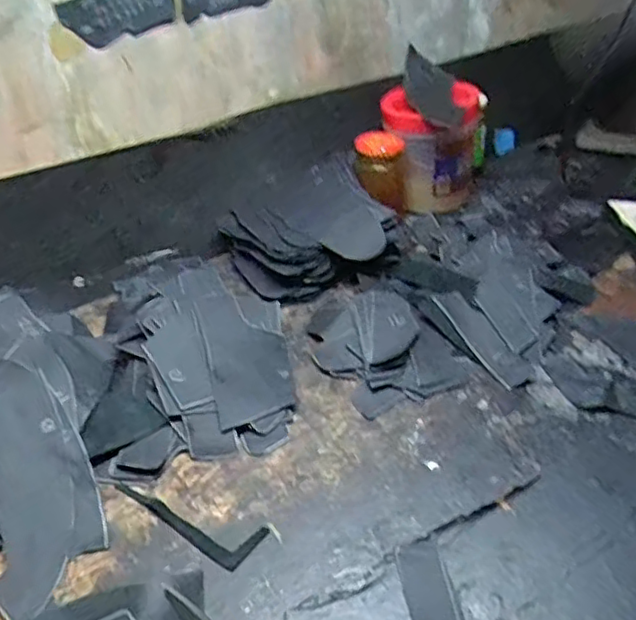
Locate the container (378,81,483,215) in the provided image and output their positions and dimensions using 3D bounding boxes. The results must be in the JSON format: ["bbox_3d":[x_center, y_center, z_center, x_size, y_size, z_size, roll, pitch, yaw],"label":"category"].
[{"bbox_3d":[0.155,-0.212,0.829,0.124,0.141,0.117,-22,41,-18],"label":"container"}]

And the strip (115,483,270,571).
[{"bbox_3d":[-0.106,0.163,0.476,0.133,0.004,0.038,9,41,19],"label":"strip"}]

